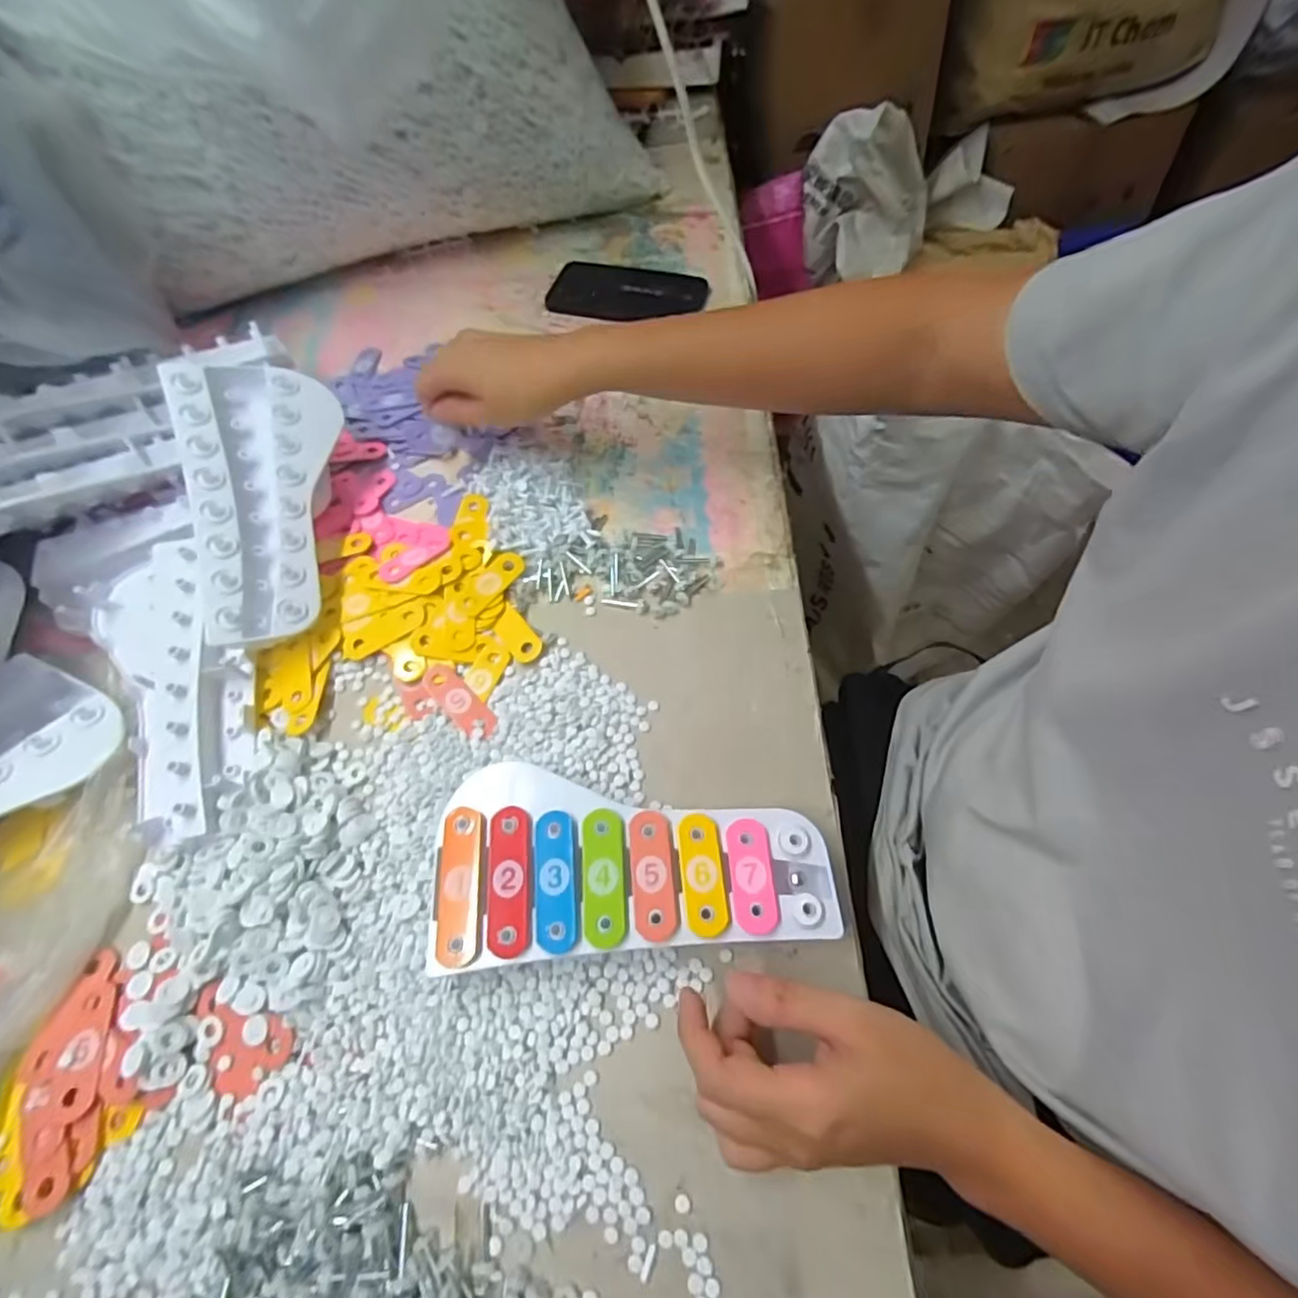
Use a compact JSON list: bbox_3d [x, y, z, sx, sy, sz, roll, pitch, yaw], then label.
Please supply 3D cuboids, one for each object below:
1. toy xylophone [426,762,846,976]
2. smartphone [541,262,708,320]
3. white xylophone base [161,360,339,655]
[{"bbox_3d":[-0.010,0.123,0.367,0.224,0.038,0.107,-5,63,1],"label":"toy xylophone"},{"bbox_3d":[-0.022,-0.372,0.636,0.159,0.015,0.080,11,64,9],"label":"smartphone"},{"bbox_3d":[-0.297,-0.129,0.469,0.105,0.038,0.268,-5,71,-28],"label":"white xylophone base"}]

